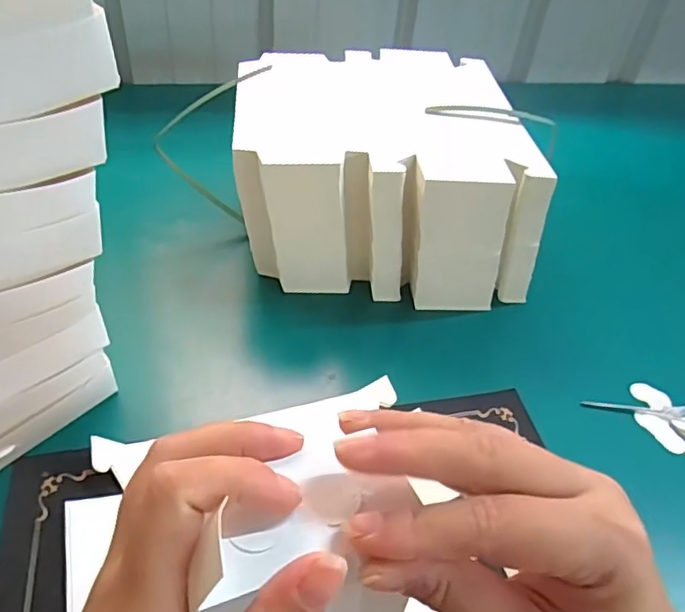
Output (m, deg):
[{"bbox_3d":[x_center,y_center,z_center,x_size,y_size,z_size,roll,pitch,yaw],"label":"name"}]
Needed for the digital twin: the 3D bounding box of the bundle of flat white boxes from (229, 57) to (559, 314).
[{"bbox_3d":[0.047,-0.142,0.610,0.273,0.145,0.257,4,44,-3],"label":"bundle of flat white boxes"}]

